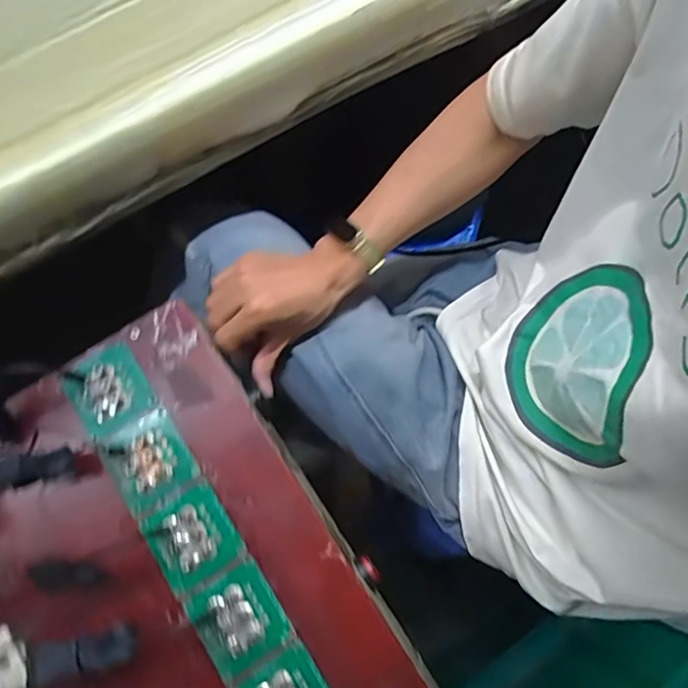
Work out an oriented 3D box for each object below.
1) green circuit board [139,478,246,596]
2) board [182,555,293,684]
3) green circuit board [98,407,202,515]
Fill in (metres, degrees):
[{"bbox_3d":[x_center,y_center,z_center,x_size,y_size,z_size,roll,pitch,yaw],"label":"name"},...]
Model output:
[{"bbox_3d":[-0.121,0.152,0.415,0.062,0.004,0.066,-33,77,-7],"label":"green circuit board"},{"bbox_3d":[-0.080,0.209,0.400,0.061,0.005,0.066,-32,77,-7],"label":"board"},{"bbox_3d":[-0.160,0.094,0.430,0.061,0.008,0.066,-33,77,-7],"label":"green circuit board"}]

